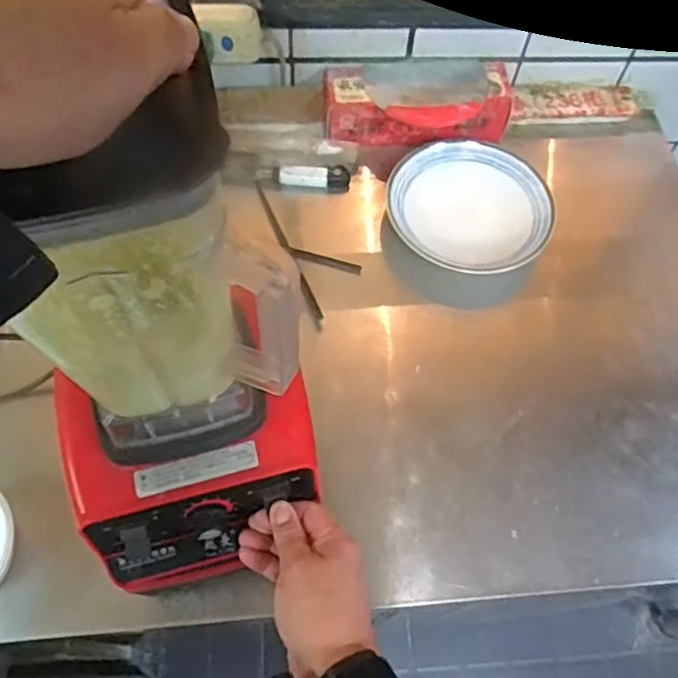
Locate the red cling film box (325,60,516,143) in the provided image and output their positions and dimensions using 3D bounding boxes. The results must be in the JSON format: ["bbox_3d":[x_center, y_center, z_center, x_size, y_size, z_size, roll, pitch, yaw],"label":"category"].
[{"bbox_3d":[0.101,-0.304,0.805,0.230,0.061,0.080,1,63,-2],"label":"red cling film box"}]

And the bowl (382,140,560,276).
[{"bbox_3d":[0.158,-0.163,0.765,0.190,0.033,0.176,1,63,-3],"label":"bowl"}]

